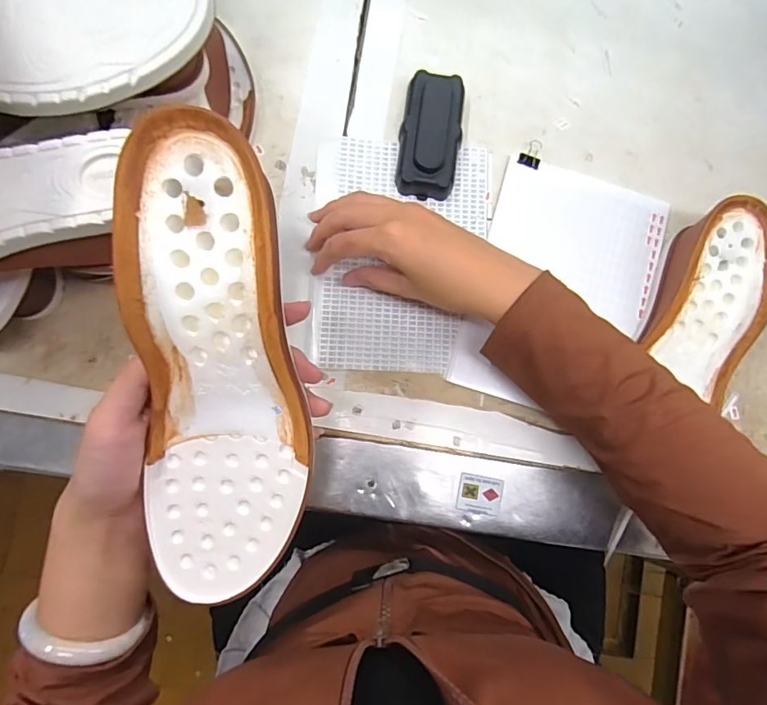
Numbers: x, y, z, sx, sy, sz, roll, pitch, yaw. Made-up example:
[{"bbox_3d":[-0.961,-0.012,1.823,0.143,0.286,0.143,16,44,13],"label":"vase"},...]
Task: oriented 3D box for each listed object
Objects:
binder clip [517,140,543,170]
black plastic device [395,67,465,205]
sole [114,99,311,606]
[{"bbox_3d":[0.131,-0.177,0.411,0.019,0.007,0.026,16,82,-1],"label":"binder clip"},{"bbox_3d":[0.041,-0.188,0.399,0.049,0.027,0.103,8,82,-2],"label":"black plastic device"},{"bbox_3d":[-0.084,0.019,0.235,0.084,0.031,0.247,2,113,-2],"label":"sole"}]

